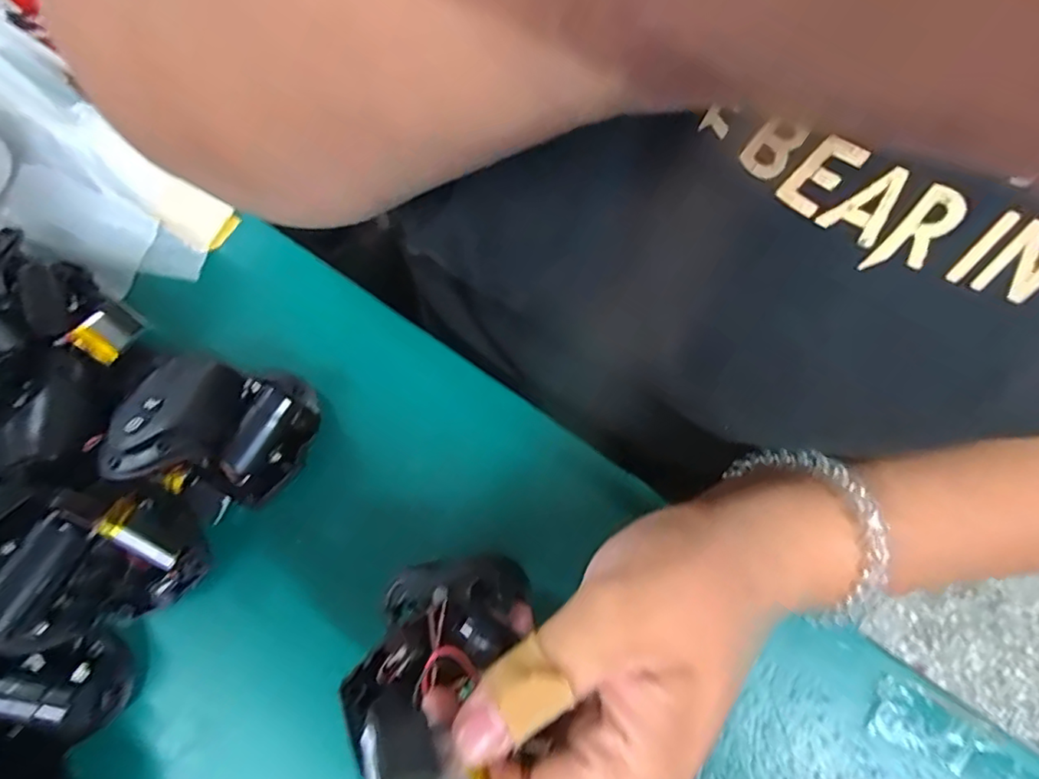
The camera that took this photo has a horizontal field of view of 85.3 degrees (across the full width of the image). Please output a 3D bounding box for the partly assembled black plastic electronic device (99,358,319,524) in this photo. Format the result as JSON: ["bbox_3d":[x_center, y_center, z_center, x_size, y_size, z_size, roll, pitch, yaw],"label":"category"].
[{"bbox_3d":[-0.134,0.019,0.244,0.073,0.035,0.064,12,76,6],"label":"partly assembled black plastic electronic device"}]

